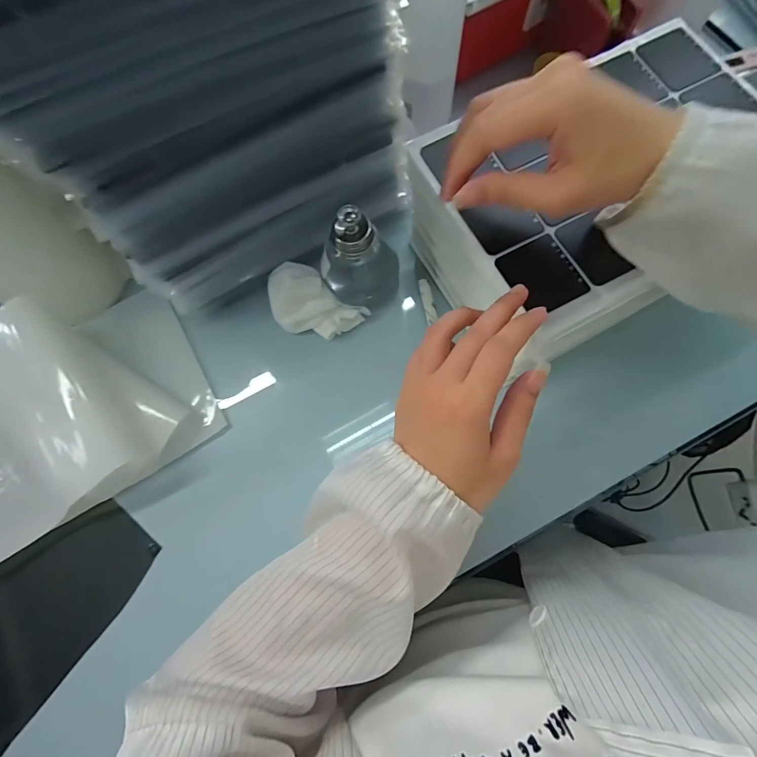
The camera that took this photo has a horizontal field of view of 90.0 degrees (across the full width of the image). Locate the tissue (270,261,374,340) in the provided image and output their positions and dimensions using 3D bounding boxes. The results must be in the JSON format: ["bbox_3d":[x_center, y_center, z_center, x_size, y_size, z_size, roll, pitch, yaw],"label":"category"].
[{"bbox_3d":[-0.070,-0.077,0.394,0.096,0.034,0.066,37,78,10],"label":"tissue"}]

